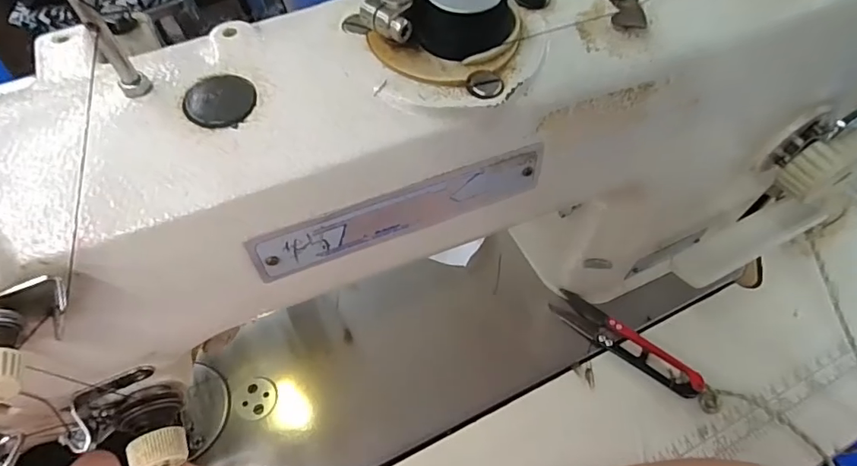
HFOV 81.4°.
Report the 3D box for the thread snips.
[{"bbox_3d":[0.133,0.073,0.338,0.103,0.008,0.022,34,65,19],"label":"thread snips"}]

